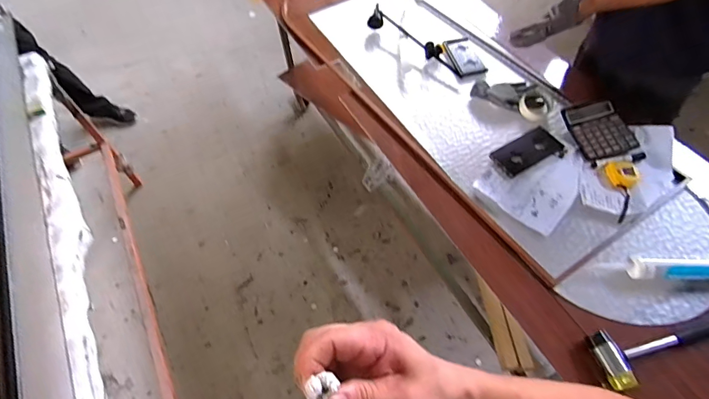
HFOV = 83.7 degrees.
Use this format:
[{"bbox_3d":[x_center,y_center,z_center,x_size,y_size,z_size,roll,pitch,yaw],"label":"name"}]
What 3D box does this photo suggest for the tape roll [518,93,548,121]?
[{"bbox_3d":[0.503,-0.261,1.117,0.081,0.018,0.089,-2,56,3],"label":"tape roll"}]

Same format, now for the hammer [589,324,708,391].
[{"bbox_3d":[0.603,0.274,0.744,0.304,0.032,0.100,-11,56,-3],"label":"hammer"}]

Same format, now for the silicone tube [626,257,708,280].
[{"bbox_3d":[0.688,0.140,0.812,0.228,0.057,0.047,0,57,4],"label":"silicone tube"}]

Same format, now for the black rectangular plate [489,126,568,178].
[{"bbox_3d":[0.463,-0.124,1.050,0.193,0.016,0.102,-28,59,-14],"label":"black rectangular plate"}]

